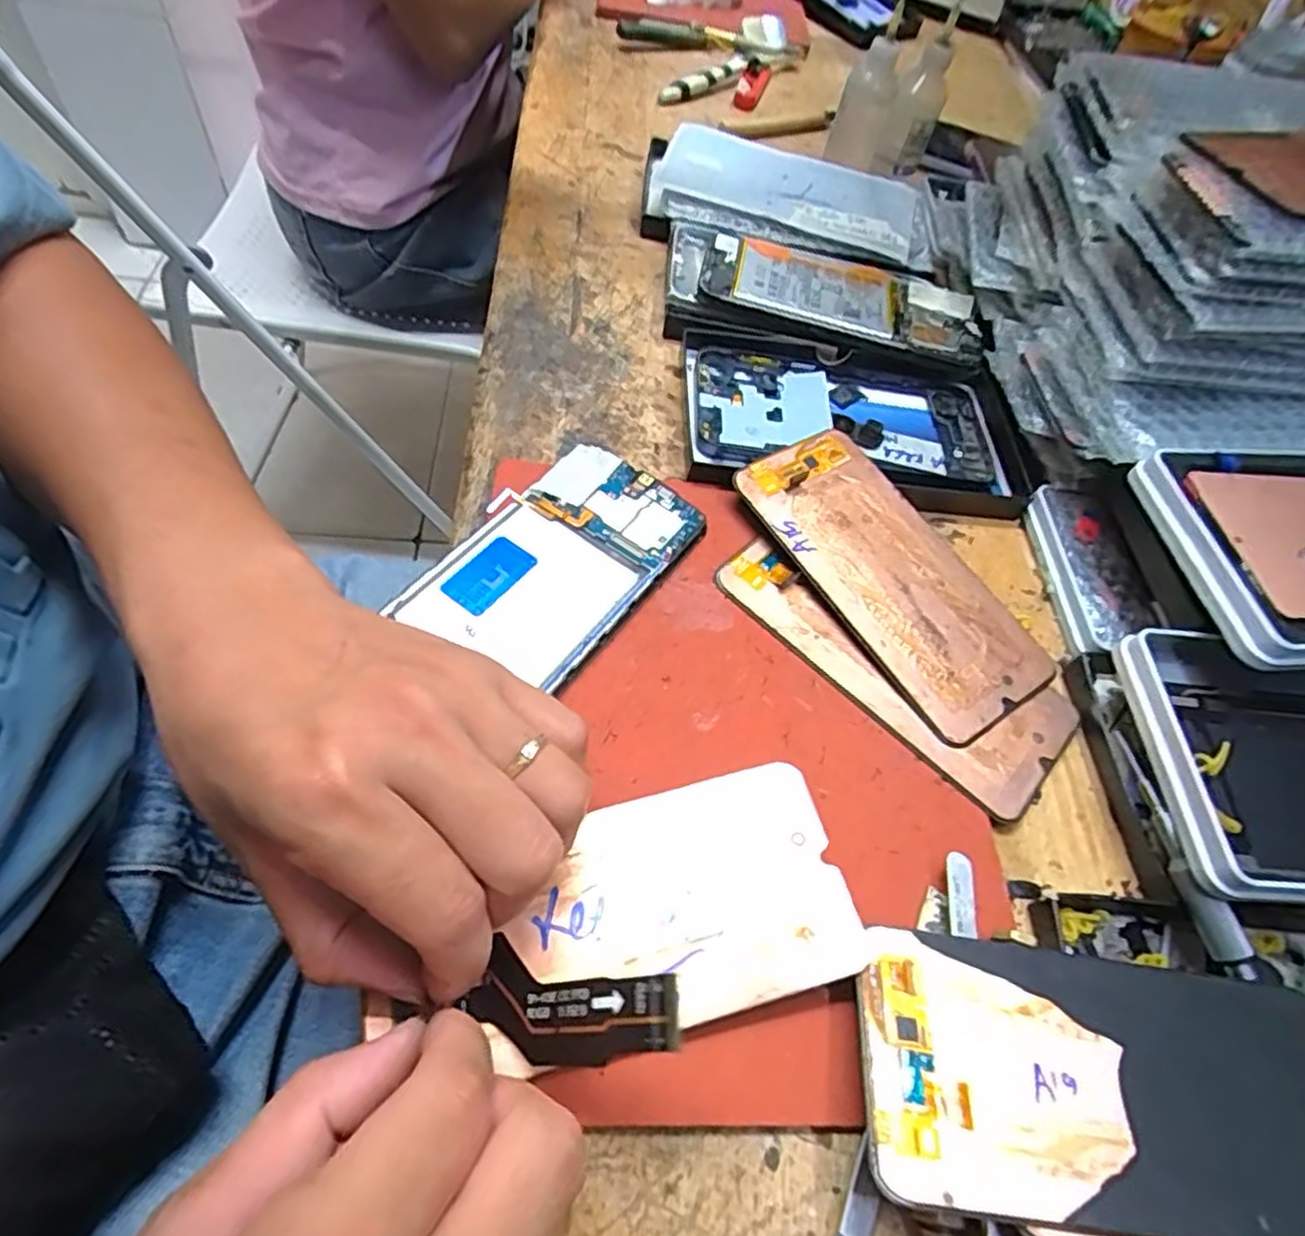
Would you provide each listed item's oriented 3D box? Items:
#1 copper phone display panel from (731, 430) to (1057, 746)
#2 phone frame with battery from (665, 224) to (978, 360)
[{"bbox_3d":[0.104,-0.020,0.323,0.068,0.005,0.150,-29,72,-20],"label":"copper phone display panel"},{"bbox_3d":[0.097,-0.189,0.425,0.181,0.012,0.071,17,60,2],"label":"phone frame with battery"}]

